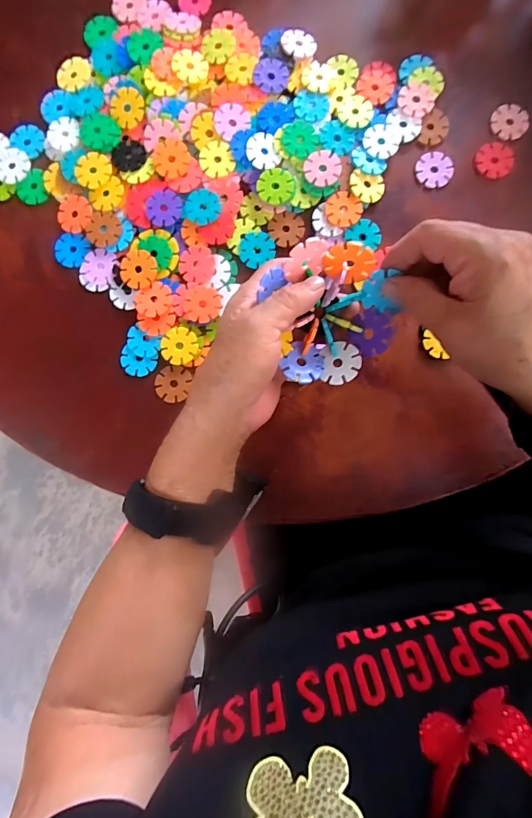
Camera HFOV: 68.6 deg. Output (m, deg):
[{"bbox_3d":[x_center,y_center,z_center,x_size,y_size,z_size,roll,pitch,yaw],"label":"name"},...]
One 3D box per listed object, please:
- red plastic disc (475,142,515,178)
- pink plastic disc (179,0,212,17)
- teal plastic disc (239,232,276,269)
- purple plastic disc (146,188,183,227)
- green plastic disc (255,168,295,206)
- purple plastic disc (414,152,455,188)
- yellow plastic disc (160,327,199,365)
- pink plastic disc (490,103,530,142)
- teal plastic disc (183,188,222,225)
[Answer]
[{"bbox_3d":[0.202,-0.221,0.345,0.031,0.006,0.032,0,87,1],"label":"red plastic disc"},{"bbox_3d":[-0.066,-0.381,0.362,0.029,0.004,0.030,0,87,1],"label":"pink plastic disc"},{"bbox_3d":[-0.008,-0.140,0.340,0.032,0.004,0.029,-30,87,-1],"label":"teal plastic disc"},{"bbox_3d":[-0.089,-0.176,0.339,0.031,0.004,0.032,0,87,1],"label":"purple plastic disc"},{"bbox_3d":[0.009,-0.192,0.337,0.033,0.004,0.031,0,92,1],"label":"green plastic disc"},{"bbox_3d":[0.151,-0.215,0.346,0.032,0.004,0.032,0,87,1],"label":"purple plastic disc"},{"bbox_3d":[-0.074,-0.054,0.333,0.031,0.004,0.031,0,87,1],"label":"yellow plastic disc"},{"bbox_3d":[0.216,-0.254,0.344,0.031,0.005,0.033,0,87,1],"label":"pink plastic disc"},{"bbox_3d":[-0.055,-0.175,0.337,0.032,0.004,0.029,34,88,2],"label":"teal plastic disc"}]

